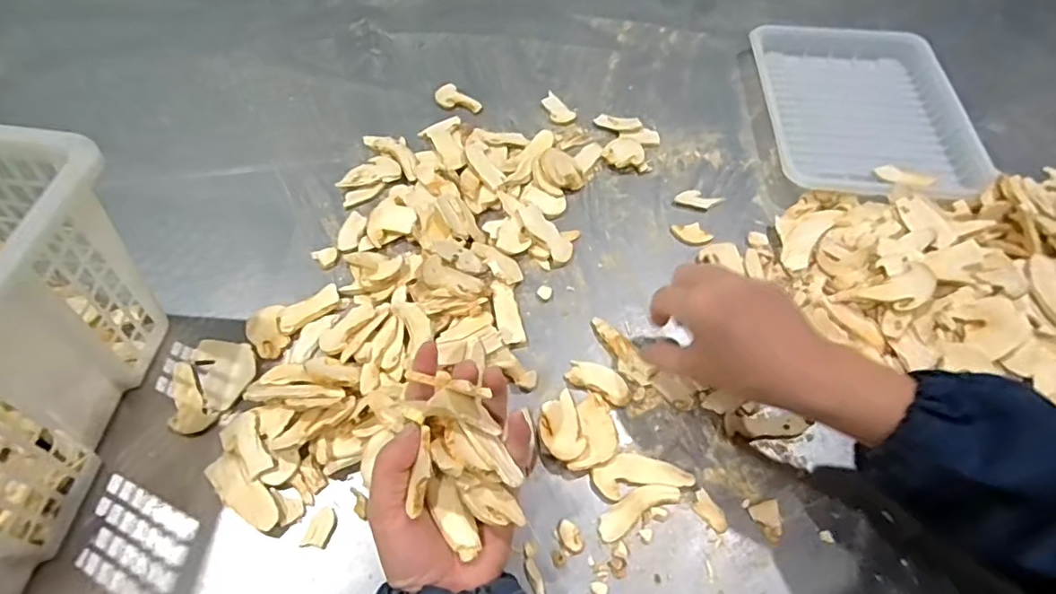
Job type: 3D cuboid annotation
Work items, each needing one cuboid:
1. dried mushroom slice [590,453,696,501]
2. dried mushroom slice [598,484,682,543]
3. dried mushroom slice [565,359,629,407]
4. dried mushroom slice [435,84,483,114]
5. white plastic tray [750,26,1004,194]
[{"bbox_3d":[0.078,0.121,0.393,0.066,0.005,0.029,-8,58,-9],"label":"dried mushroom slice"},{"bbox_3d":[0.073,0.141,0.380,0.060,0.004,0.020,-24,62,-18],"label":"dried mushroom slice"},{"bbox_3d":[0.054,0.063,0.430,0.049,0.006,0.024,26,59,13],"label":"dried mushroom slice"},{"bbox_3d":[-0.077,-0.209,0.605,0.054,0.007,0.031,40,63,20],"label":"dried mushroom slice"},{"bbox_3d":[0.355,-0.208,0.614,0.202,0.033,0.271,5,57,-1],"label":"white plastic tray"}]

